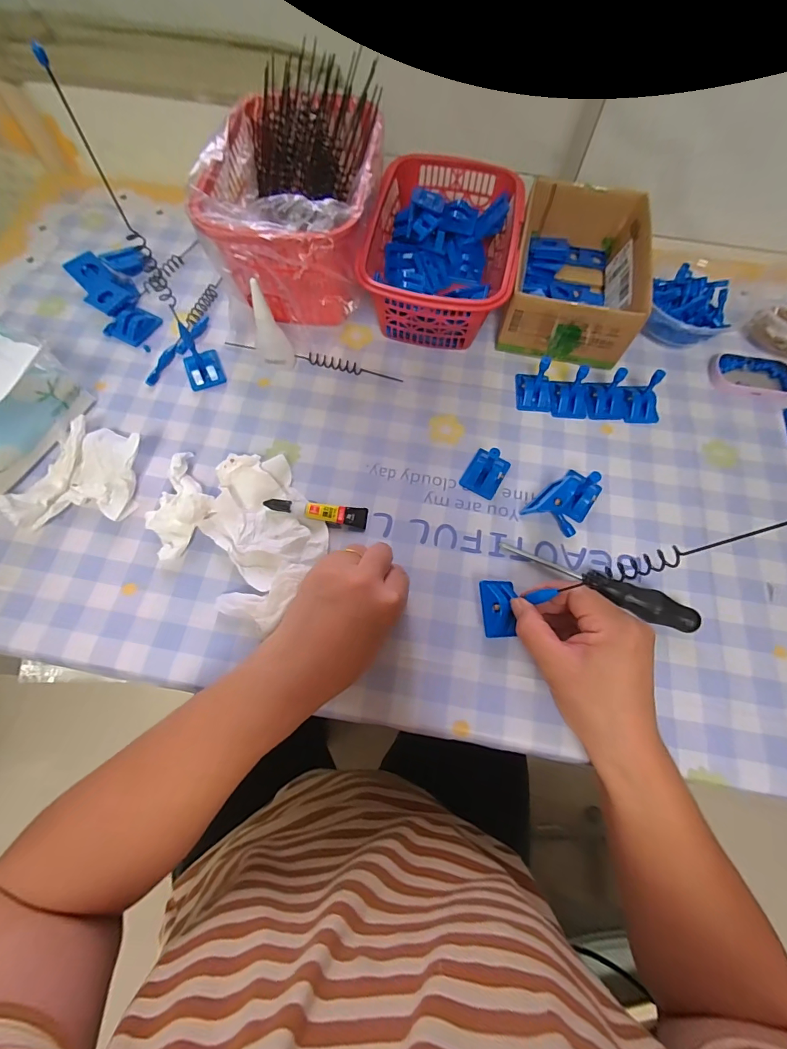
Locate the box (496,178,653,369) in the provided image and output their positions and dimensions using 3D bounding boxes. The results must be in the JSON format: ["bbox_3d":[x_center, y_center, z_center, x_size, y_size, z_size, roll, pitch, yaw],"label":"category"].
[{"bbox_3d":[0.191,-0.268,0.446,0.124,0.070,0.182,12,69,3],"label":"box"}]

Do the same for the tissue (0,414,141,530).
[{"bbox_3d":[-0.272,-0.038,0.362,0.093,0.034,0.107,25,70,9],"label":"tissue"}]

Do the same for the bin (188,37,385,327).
[{"bbox_3d":[-0.093,-0.329,0.436,0.149,0.122,0.240,8,69,2],"label":"bin"}]

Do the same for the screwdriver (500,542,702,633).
[{"bbox_3d":[0.168,0.046,0.343,0.154,0.027,0.022,29,71,10],"label":"screwdriver"}]

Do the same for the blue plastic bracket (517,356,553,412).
[{"bbox_3d":[0.144,-0.143,0.413,0.034,0.040,0.042,4,68,0],"label":"blue plastic bracket"}]

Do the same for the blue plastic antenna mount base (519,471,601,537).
[{"bbox_3d":[0.157,-0.023,0.371,0.047,0.035,0.070,42,80,7],"label":"blue plastic antenna mount base"}]

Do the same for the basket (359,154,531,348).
[{"bbox_3d":[0.052,-0.290,0.447,0.139,0.078,0.204,11,69,3],"label":"basket"}]

